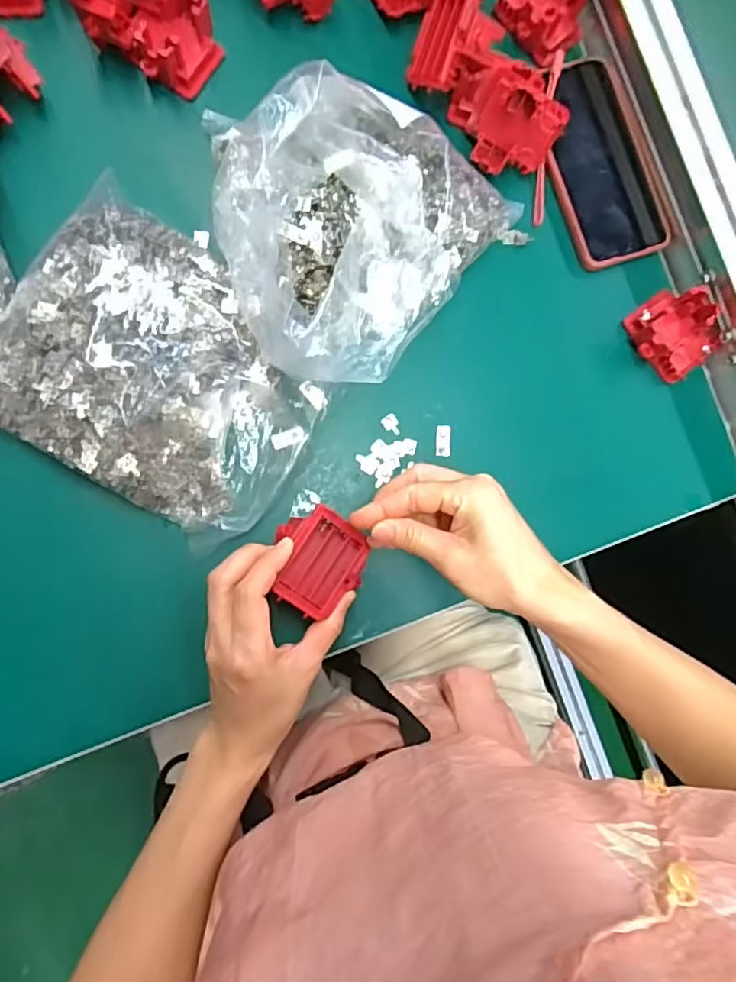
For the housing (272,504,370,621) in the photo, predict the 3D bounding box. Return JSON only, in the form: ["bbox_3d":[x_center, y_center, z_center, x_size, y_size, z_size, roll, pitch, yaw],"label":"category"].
[{"bbox_3d":[-0.035,0.048,0.404,0.061,0.020,0.066,37,75,-21],"label":"housing"}]

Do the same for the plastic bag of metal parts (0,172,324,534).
[{"bbox_3d":[-0.136,-0.078,0.405,0.205,0.049,0.167,32,81,-4],"label":"plastic bag of metal parts"}]

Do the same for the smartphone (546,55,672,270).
[{"bbox_3d":[0.182,-0.265,0.479,0.084,0.013,0.169,-18,88,-9],"label":"smartphone"}]

